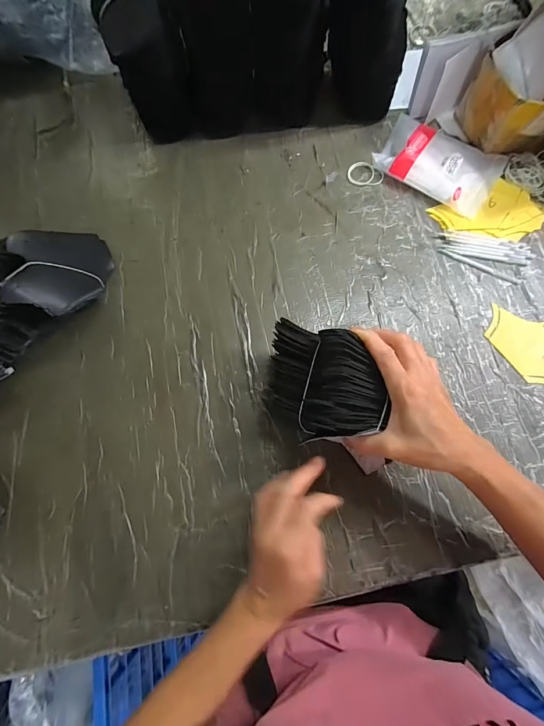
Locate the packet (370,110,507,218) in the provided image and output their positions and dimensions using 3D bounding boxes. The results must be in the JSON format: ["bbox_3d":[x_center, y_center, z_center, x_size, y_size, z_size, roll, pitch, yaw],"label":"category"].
[{"bbox_3d":[0.257,-0.307,0.490,0.174,0.031,0.122,35,78,10],"label":"packet"}]

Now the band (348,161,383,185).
[{"bbox_3d":[0.143,-0.289,0.502,0.054,0.004,0.041,40,79,11],"label":"band"}]

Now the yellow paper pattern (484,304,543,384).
[{"bbox_3d":[0.344,-0.020,0.415,0.119,0.005,0.101,5,75,3],"label":"yellow paper pattern"}]

